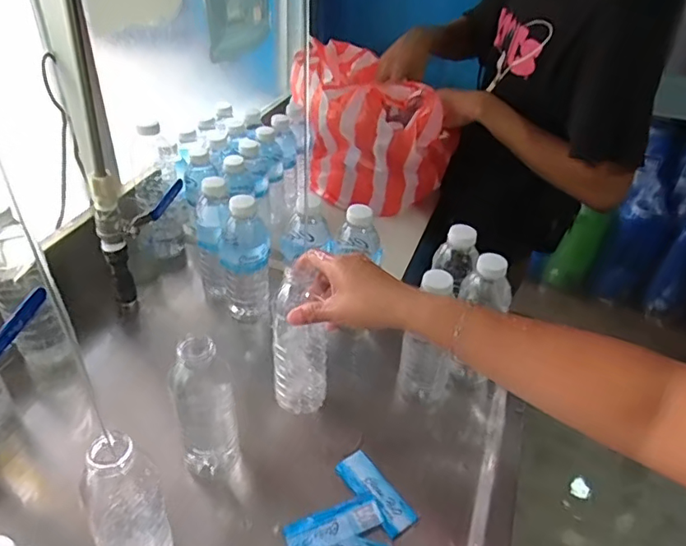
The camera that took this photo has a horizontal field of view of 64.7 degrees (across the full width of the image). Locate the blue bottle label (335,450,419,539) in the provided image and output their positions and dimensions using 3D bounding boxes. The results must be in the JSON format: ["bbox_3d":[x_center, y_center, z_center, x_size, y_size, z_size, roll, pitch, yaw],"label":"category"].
[{"bbox_3d":[0.034,0.223,0.554,0.034,0.009,0.093,-24,46,-30],"label":"blue bottle label"}]

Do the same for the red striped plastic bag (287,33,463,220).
[{"bbox_3d":[0.039,-0.253,1.000,0.185,0.235,0.326,-28,48,-34],"label":"red striped plastic bag"}]

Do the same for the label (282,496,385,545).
[{"bbox_3d":[-0.008,0.245,0.525,0.096,0.005,0.032,-12,41,-19],"label":"label"}]

